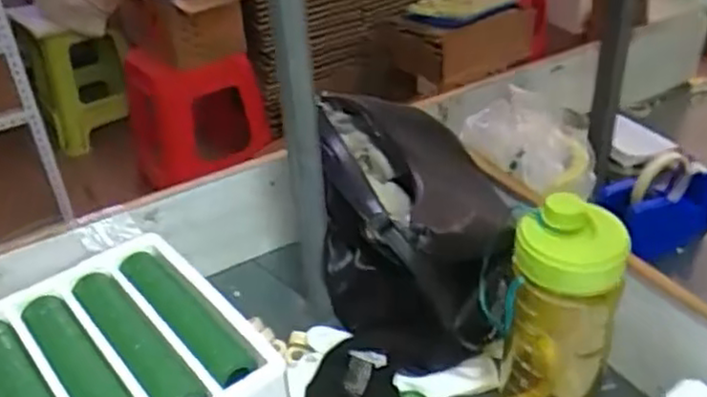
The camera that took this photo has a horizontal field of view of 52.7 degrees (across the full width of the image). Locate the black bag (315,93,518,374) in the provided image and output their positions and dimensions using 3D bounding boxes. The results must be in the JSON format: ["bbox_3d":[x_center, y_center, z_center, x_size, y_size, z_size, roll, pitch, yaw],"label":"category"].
[{"bbox_3d":[0.057,0.023,0.743,0.174,0.174,0.266,-3,36,1],"label":"black bag"}]

